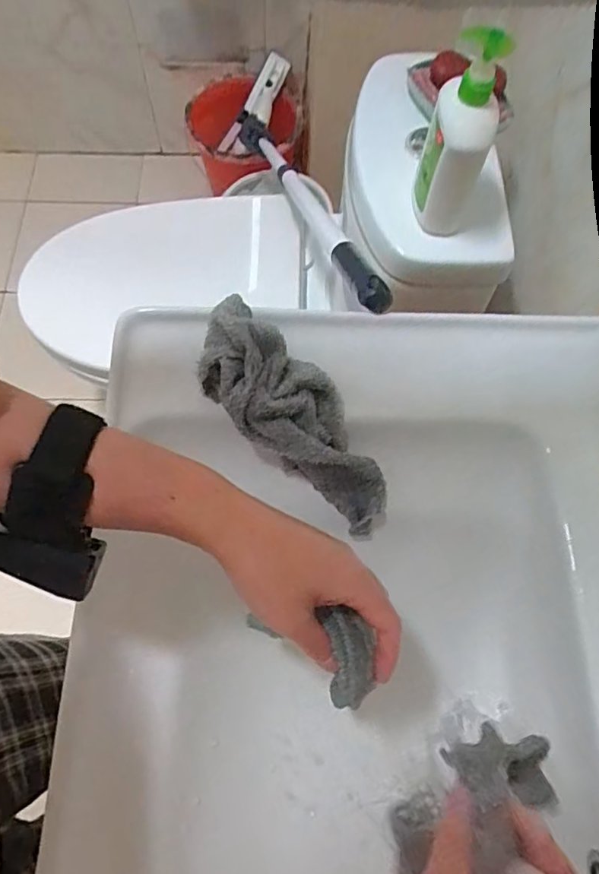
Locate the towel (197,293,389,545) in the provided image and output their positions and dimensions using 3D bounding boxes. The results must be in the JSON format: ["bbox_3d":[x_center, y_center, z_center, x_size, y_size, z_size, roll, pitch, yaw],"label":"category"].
[{"bbox_3d":[0.001,-0.007,0.428,0.068,0.051,0.207,-43,102,-17],"label":"towel"}]

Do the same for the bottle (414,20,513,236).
[{"bbox_3d":[0.154,-0.286,0.543,0.059,0.175,0.069,15,68,4],"label":"bottle"}]

